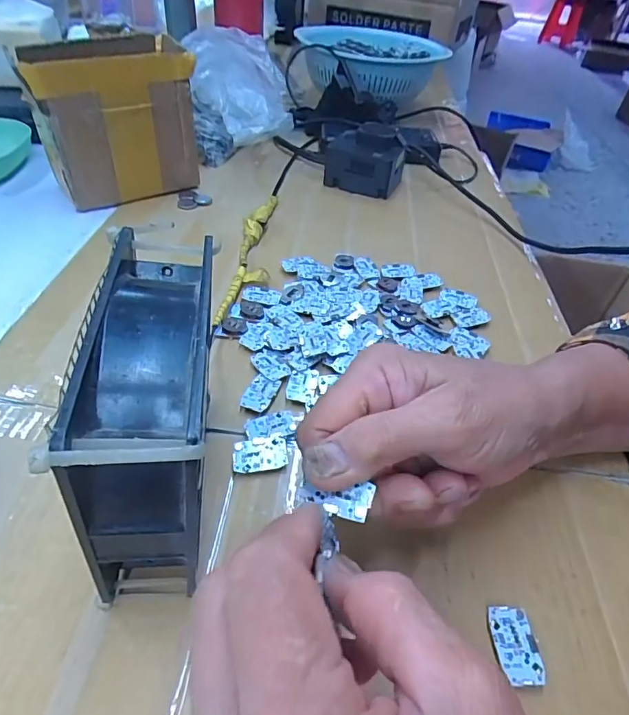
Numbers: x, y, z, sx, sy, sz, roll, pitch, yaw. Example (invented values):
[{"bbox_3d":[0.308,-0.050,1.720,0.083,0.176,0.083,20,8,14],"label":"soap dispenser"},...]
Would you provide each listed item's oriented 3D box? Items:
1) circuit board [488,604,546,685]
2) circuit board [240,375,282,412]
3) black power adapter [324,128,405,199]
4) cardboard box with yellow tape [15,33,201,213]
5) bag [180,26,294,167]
[{"bbox_3d":[0.087,0.126,0.202,0.018,0.006,0.030,3,45,-3],"label":"circuit board"},{"bbox_3d":[-0.034,0.021,0.290,0.019,0.004,0.027,17,45,11],"label":"circuit board"},{"bbox_3d":[0.058,-0.219,0.518,0.083,0.057,0.060,19,45,12],"label":"black power adapter"},{"bbox_3d":[-0.185,-0.218,0.436,0.132,0.130,0.082,-17,49,-22],"label":"cardboard box with yellow tape"},{"bbox_3d":[-0.085,-0.290,0.521,0.108,0.123,0.085,-2,45,-10],"label":"bag"}]

